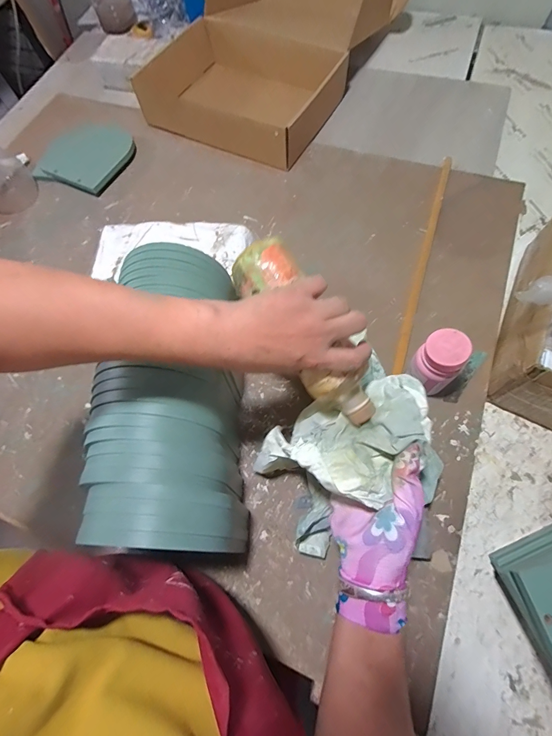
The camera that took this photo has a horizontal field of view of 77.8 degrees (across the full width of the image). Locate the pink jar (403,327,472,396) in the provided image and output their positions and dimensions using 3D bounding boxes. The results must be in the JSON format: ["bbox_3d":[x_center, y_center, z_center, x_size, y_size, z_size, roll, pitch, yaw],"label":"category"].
[{"bbox_3d":[0.205,-0.002,0.442,0.055,0.102,0.051,-2,67,4],"label":"pink jar"}]

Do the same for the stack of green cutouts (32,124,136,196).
[{"bbox_3d":[-0.394,-0.444,0.708,0.193,0.024,0.174,19,70,10],"label":"stack of green cutouts"}]

